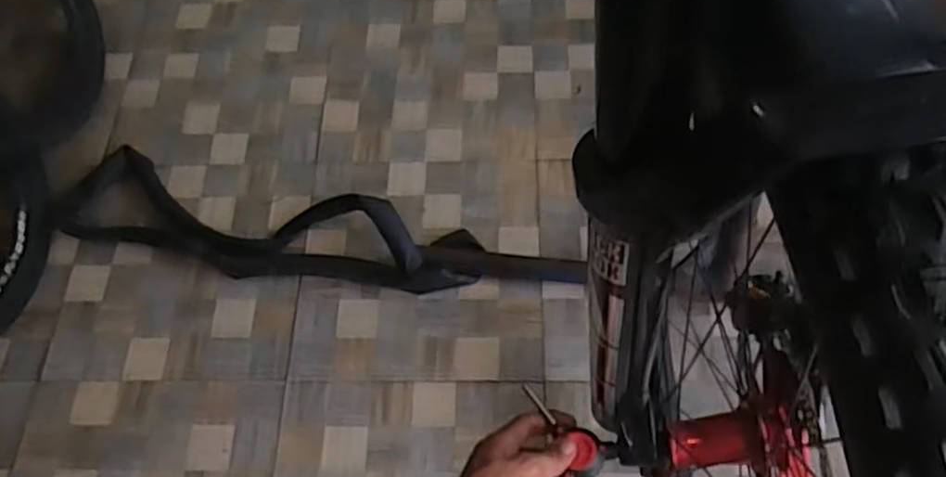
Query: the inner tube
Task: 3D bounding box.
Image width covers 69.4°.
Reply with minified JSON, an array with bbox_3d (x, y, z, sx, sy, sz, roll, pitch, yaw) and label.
[{"bbox_3d":[-0.291,-0.006,1.147,0.817,0.070,0.174,13,65,9],"label":"inner tube"}]

